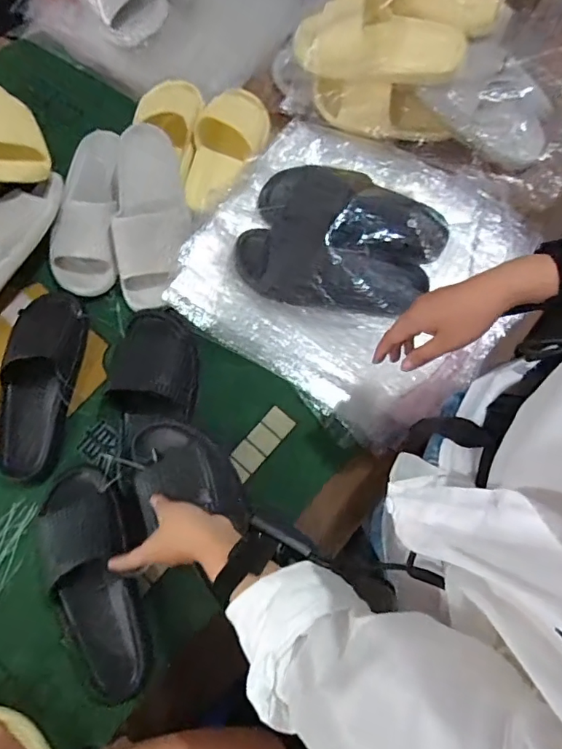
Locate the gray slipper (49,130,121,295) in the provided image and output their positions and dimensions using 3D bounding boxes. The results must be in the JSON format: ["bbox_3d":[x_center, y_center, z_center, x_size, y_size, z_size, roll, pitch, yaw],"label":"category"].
[{"bbox_3d":[-0.278,-0.246,0.719,0.102,0.068,0.240,4,75,0],"label":"gray slipper"}]

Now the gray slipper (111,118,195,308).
[{"bbox_3d":[-0.180,-0.221,0.703,0.093,0.057,0.249,4,96,0],"label":"gray slipper"}]

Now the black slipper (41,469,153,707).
[{"bbox_3d":[-0.229,0.252,0.605,0.107,0.061,0.274,-17,76,-6],"label":"black slipper"}]

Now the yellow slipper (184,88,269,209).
[{"bbox_3d":[-0.085,-0.358,0.764,0.096,0.064,0.239,20,75,4],"label":"yellow slipper"}]

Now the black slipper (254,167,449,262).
[{"bbox_3d":[0.096,-0.219,0.691,0.253,0.078,0.118,24,75,5],"label":"black slipper"}]

